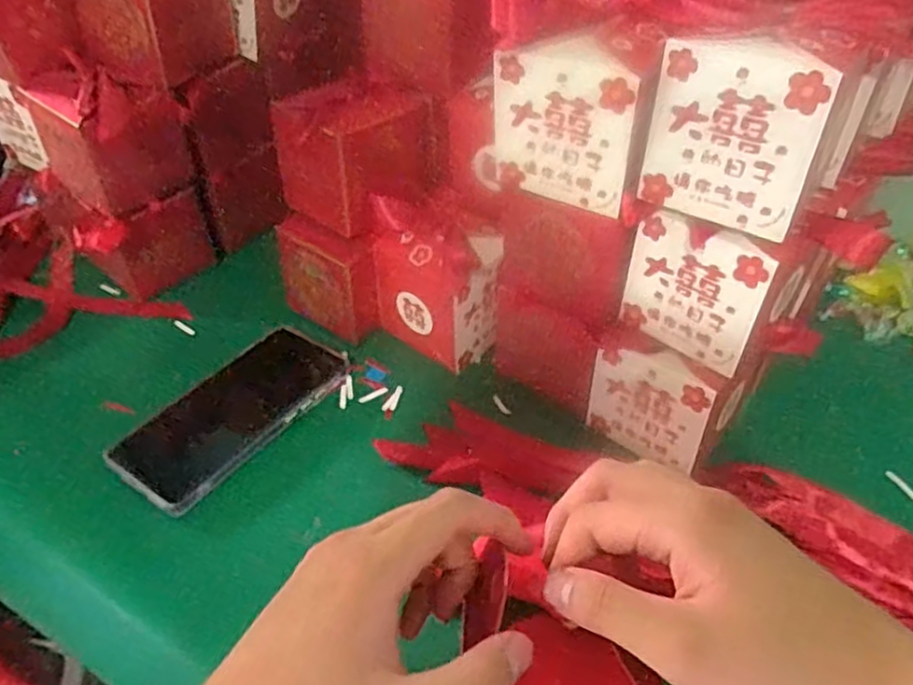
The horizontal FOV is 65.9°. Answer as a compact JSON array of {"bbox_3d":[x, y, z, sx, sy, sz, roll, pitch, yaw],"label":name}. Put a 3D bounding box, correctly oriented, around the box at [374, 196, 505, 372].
[{"bbox_3d":[-0.020,-0.044,0.527,0.096,0.102,0.052,24,47,25],"label":"box"}]

